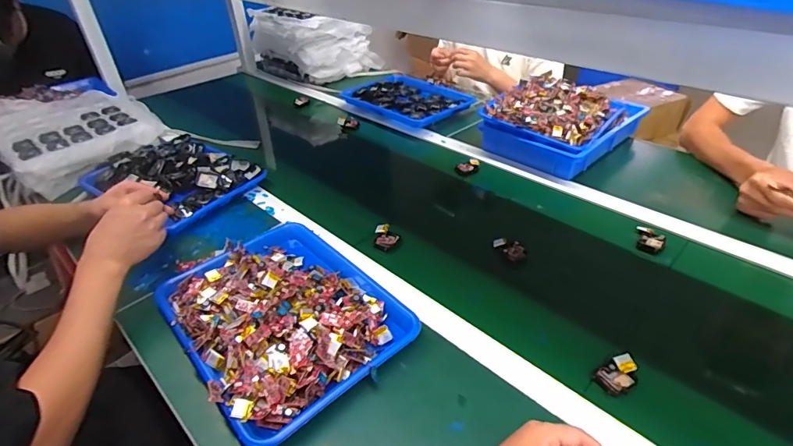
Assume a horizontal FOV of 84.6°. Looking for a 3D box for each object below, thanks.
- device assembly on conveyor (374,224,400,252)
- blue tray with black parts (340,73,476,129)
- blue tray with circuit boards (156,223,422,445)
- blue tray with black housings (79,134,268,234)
[{"bbox_3d":[-0.017,0.023,0.756,0.041,0.017,0.057,-2,36,3],"label":"device assembly on conveyor"},{"bbox_3d":[0.034,-0.354,1.249,0.244,0.045,0.338,-31,44,-32],"label":"blue tray with black parts"},{"bbox_3d":[-0.159,0.113,0.605,0.255,0.053,0.329,-28,42,-30],"label":"blue tray with circuit boards"},{"bbox_3d":[-0.500,-0.108,0.960,0.368,0.057,0.247,21,43,30],"label":"blue tray with black housings"}]

